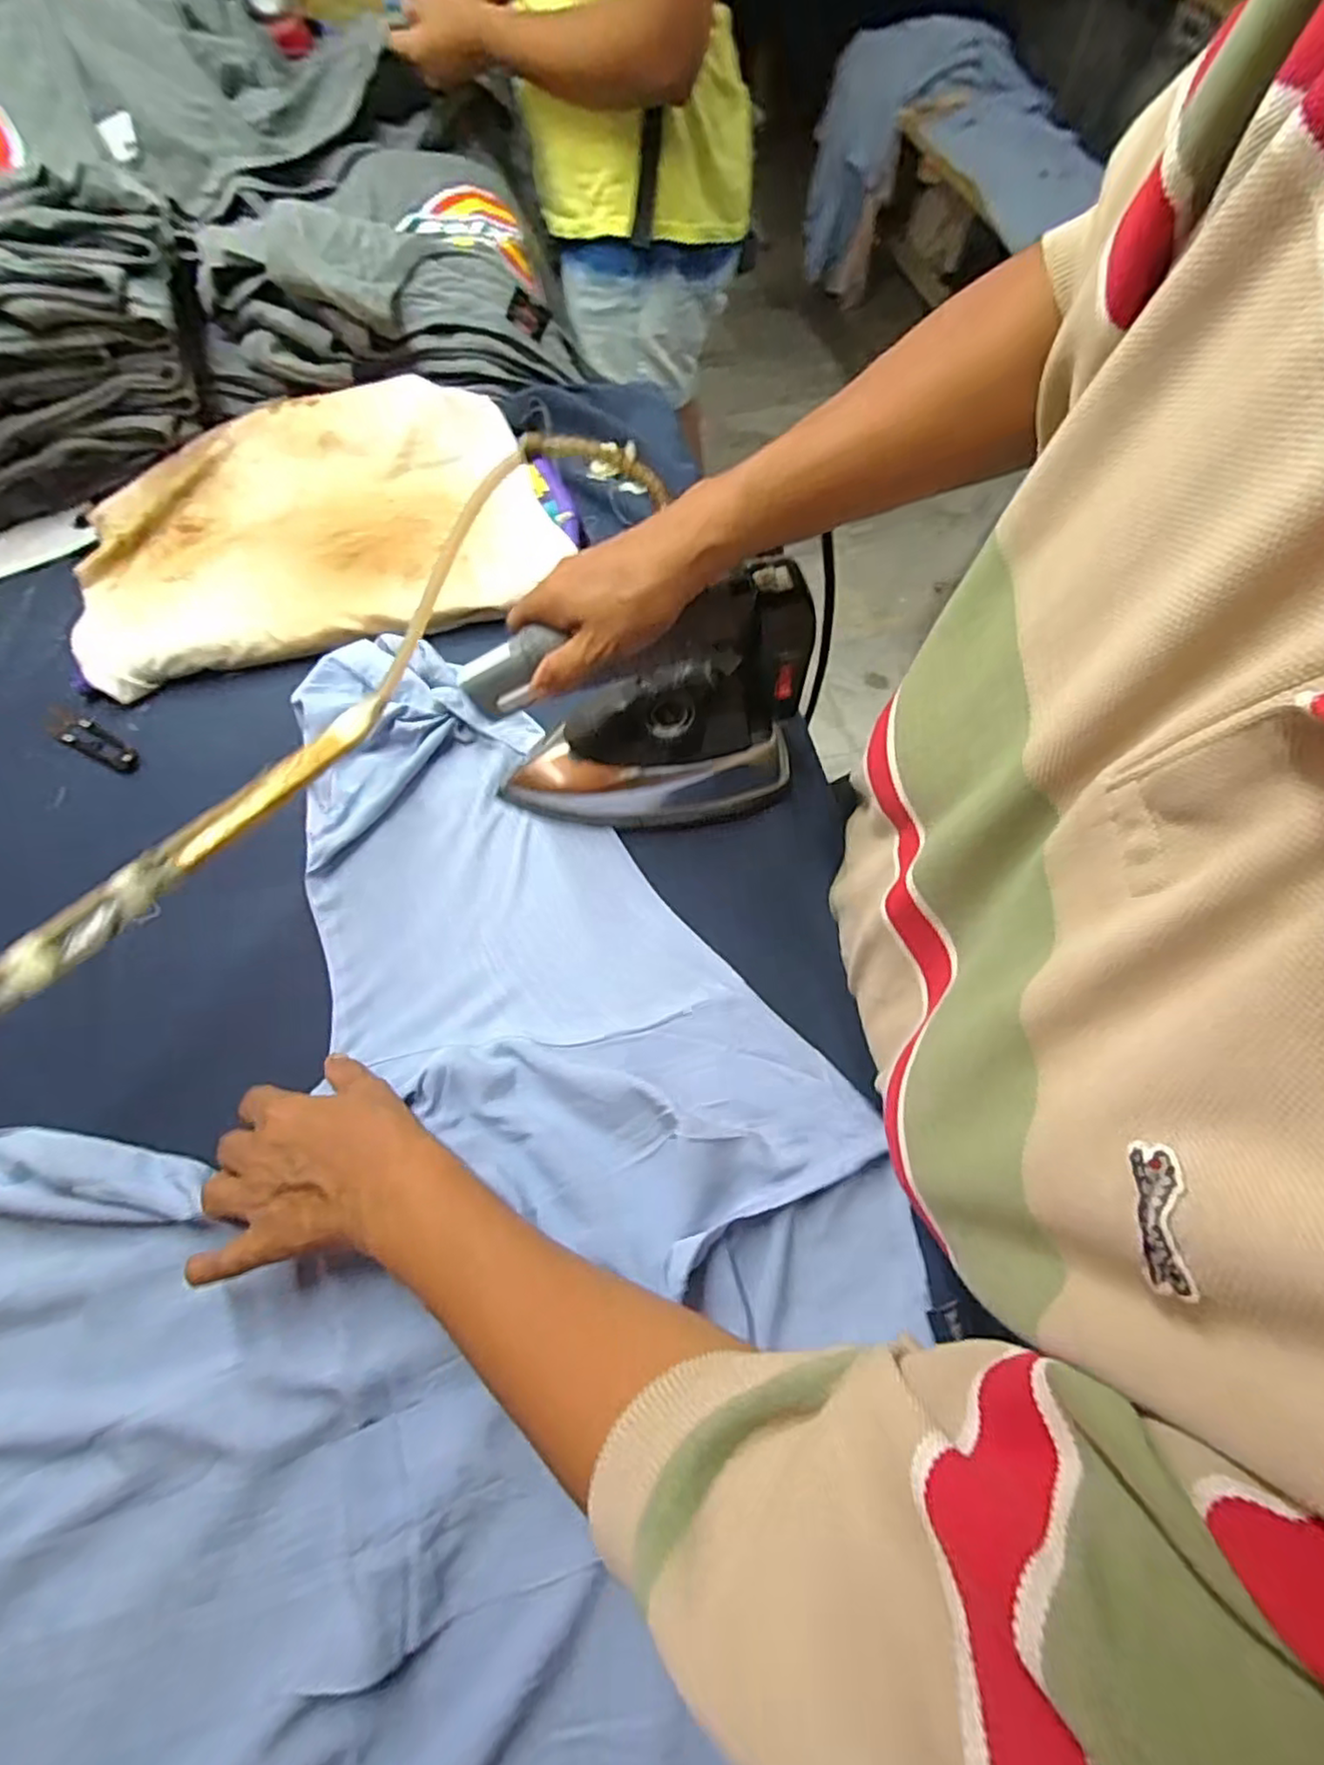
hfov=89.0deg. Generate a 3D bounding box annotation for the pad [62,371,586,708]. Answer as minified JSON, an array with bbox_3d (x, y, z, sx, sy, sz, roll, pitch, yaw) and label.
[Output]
[{"bbox_3d":[-0.277,-0.293,0.553,0.378,0.043,0.250,-13,67,-4],"label":"pad"}]

